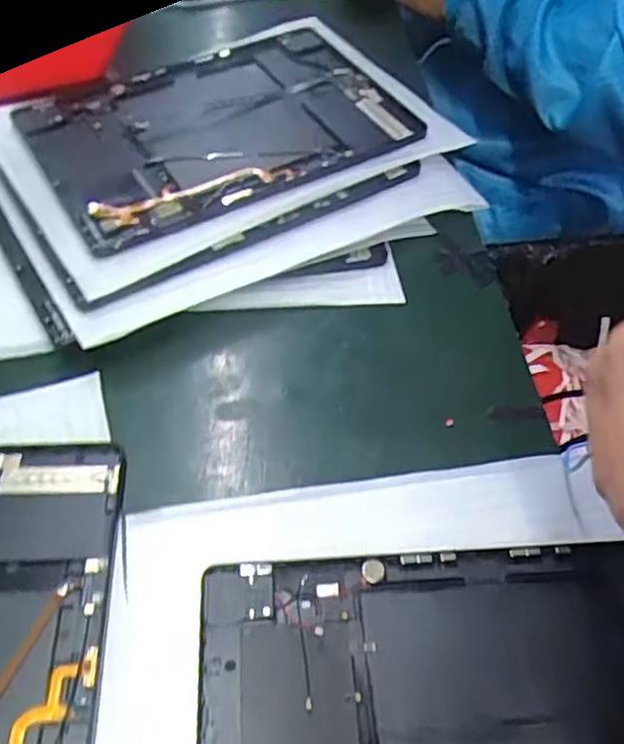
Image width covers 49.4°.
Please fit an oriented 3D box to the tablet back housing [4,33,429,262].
[{"bbox_3d":[-0.062,-0.161,0.443,0.230,0.013,0.151,-25,61,-16],"label":"tablet back housing"}]

